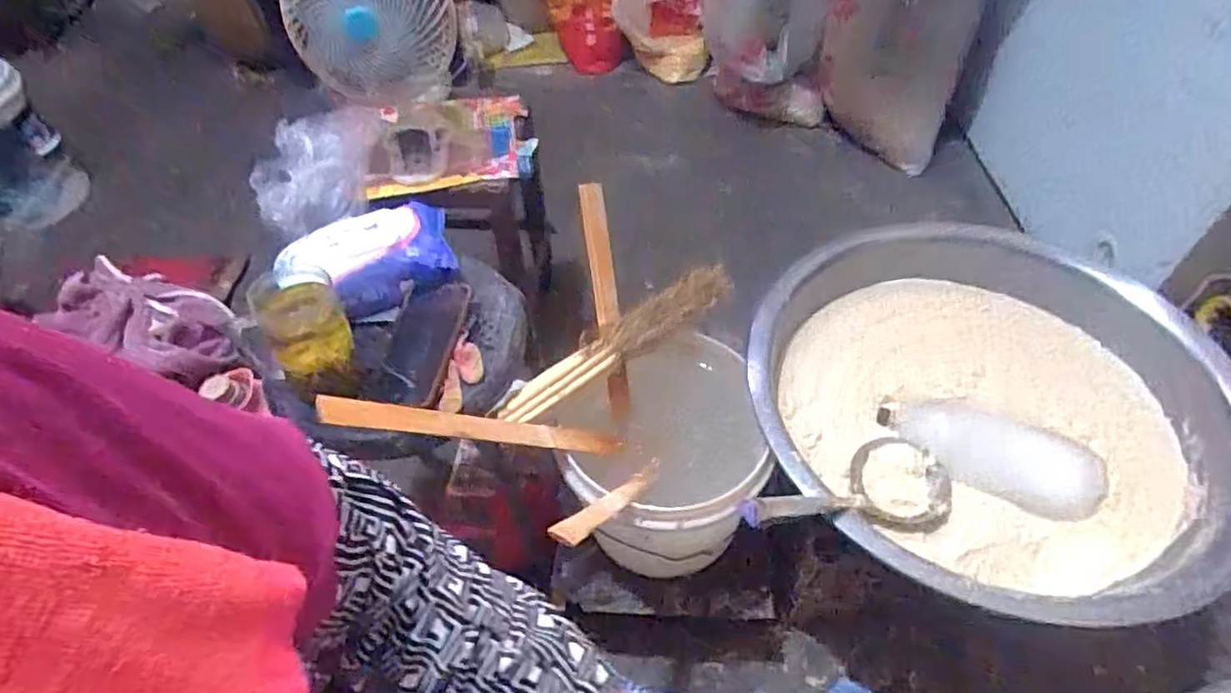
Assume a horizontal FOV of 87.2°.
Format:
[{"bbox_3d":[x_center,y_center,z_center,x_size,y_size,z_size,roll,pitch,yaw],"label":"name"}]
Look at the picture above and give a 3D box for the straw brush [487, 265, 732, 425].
[{"bbox_3d":[0.004,-0.006,0.777,0.338,0.032,0.060,-33,56,-24],"label":"straw brush"}]

